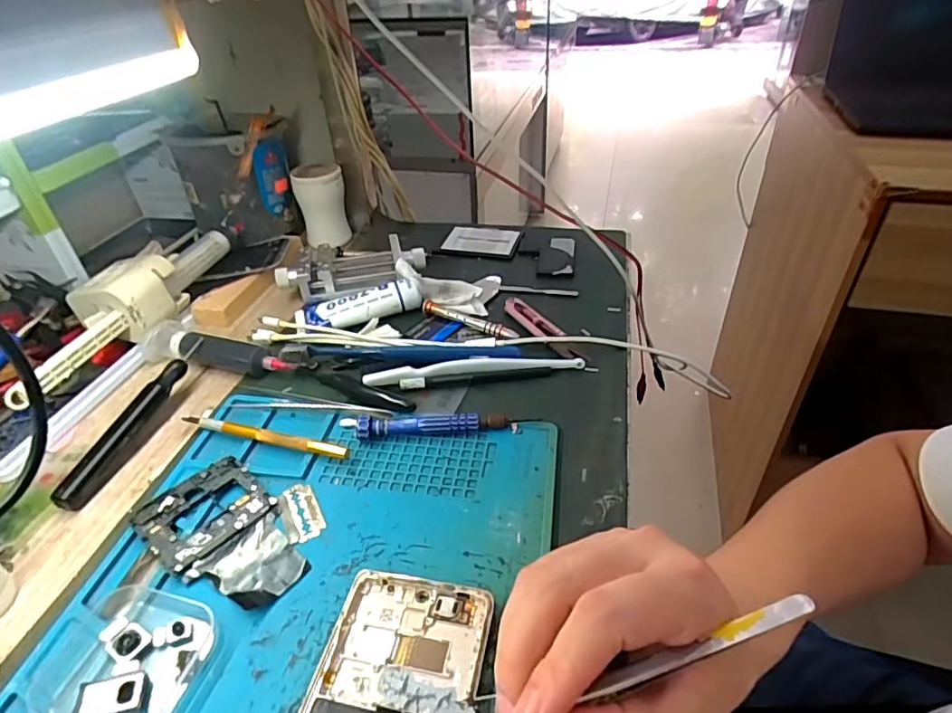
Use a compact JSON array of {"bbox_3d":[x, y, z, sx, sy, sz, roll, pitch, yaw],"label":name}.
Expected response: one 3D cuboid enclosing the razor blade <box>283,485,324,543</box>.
[{"bbox_3d":[-0.104,0.092,0.330,0.020,0.004,0.041,-15,41,-18],"label":"razor blade"}]

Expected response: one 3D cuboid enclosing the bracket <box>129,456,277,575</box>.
[{"bbox_3d":[-0.163,0.092,0.329,0.058,0.006,0.065,28,46,30],"label":"bracket"}]

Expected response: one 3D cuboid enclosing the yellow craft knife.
[{"bbox_3d":[-0.146,0.055,0.378,0.127,0.012,0.008,11,40,14],"label":"yellow craft knife"}]

